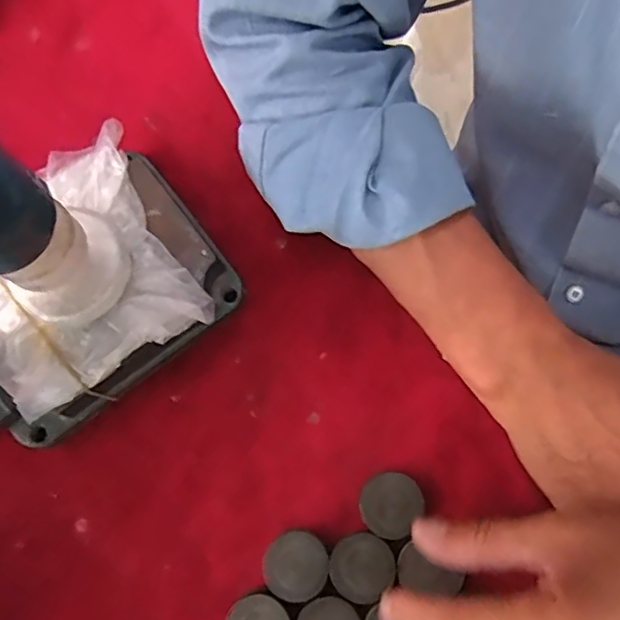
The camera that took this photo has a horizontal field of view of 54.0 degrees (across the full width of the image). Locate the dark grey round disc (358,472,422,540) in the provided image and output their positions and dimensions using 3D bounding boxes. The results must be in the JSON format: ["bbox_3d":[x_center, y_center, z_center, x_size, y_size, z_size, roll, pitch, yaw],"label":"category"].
[{"bbox_3d":[0.041,0.100,0.317,0.028,0.016,0.032,35,80,7],"label":"dark grey round disc"}]

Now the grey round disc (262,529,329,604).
[{"bbox_3d":[-0.007,0.130,0.310,0.031,0.019,0.032,0,78,-1],"label":"grey round disc"}]

